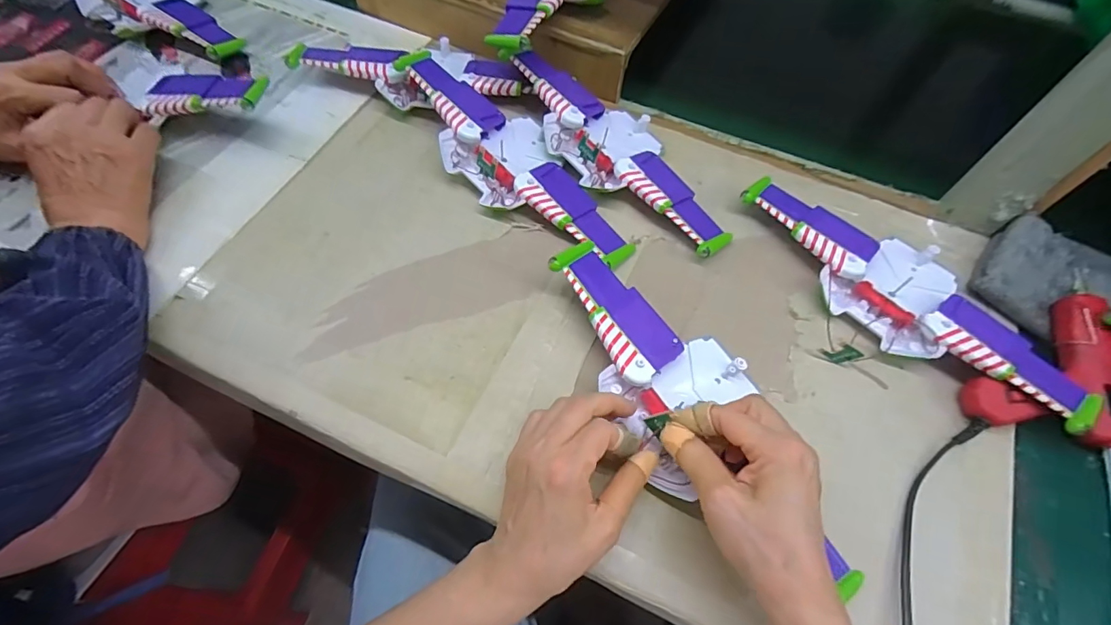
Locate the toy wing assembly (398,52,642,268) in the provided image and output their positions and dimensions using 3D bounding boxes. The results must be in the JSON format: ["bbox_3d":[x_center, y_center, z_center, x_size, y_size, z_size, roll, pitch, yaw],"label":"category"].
[{"bbox_3d":[-0.049,-0.152,0.469,0.099,0.045,0.301,-28,66,-17],"label":"toy wing assembly"}]

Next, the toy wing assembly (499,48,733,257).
[{"bbox_3d":[0.056,-0.163,0.477,0.097,0.044,0.283,-33,67,-19],"label":"toy wing assembly"}]

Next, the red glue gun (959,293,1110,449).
[{"bbox_3d":[0.375,0.043,0.380,0.119,0.042,0.118,2,61,-1],"label":"red glue gun"}]

